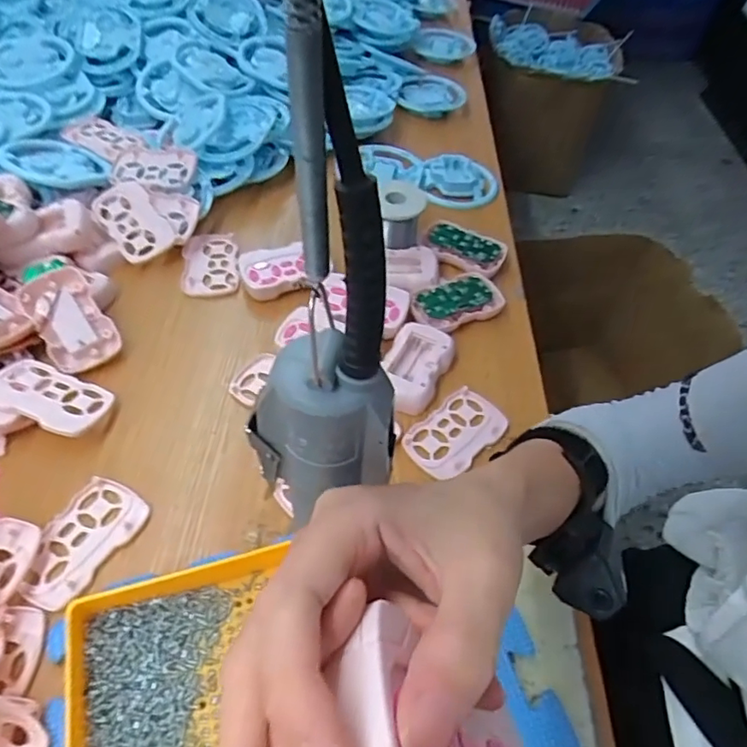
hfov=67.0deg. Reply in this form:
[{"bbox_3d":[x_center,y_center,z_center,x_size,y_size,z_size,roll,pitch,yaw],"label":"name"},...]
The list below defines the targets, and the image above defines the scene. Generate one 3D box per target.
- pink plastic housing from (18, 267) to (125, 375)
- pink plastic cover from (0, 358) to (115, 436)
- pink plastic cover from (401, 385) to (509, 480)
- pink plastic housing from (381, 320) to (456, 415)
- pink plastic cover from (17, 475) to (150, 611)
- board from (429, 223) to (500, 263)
[{"bbox_3d":[-0.259,-0.045,0.483,0.055,0.014,0.088,-32,88,-18],"label":"pink plastic housing"},{"bbox_3d":[-0.256,0.017,0.441,0.089,0.006,0.053,23,36,2],"label":"pink plastic cover"},{"bbox_3d":[0.069,0.050,0.466,0.053,0.006,0.088,38,57,22],"label":"pink plastic cover"},{"bbox_3d":[0.036,-0.007,0.495,0.053,0.021,0.084,21,52,11],"label":"pink plastic housing"},{"bbox_3d":[-0.202,0.115,0.390,0.053,0.005,0.087,27,54,15],"label":"pink plastic cover"},{"bbox_3d":[0.097,-0.140,0.605,0.075,0.008,0.035,22,52,11],"label":"board"}]

